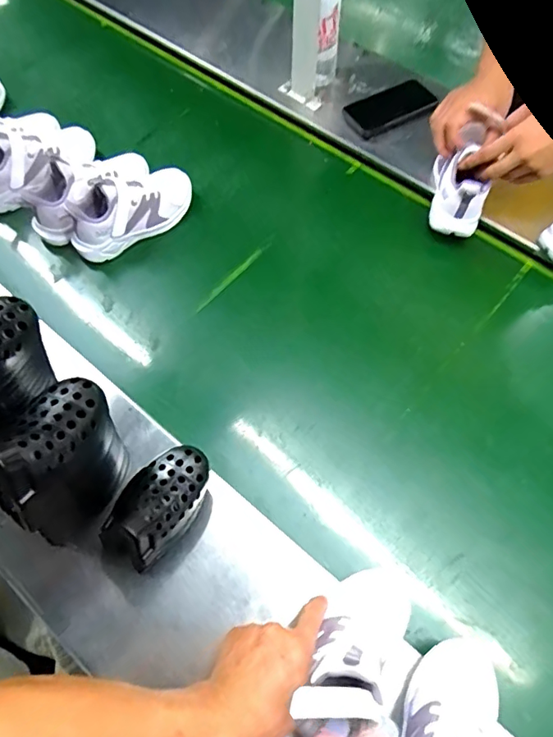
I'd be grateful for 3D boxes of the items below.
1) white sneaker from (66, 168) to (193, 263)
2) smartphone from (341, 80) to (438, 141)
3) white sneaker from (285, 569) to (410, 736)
[{"bbox_3d":[-0.227,-0.254,0.766,0.207,0.094,0.081,-34,69,-12],"label":"white sneaker"},{"bbox_3d":[0.200,-0.458,0.868,0.151,0.009,0.073,-25,82,-2],"label":"smartphone"},{"bbox_3d":[0.067,0.276,0.473,0.075,0.217,0.085,37,115,17],"label":"white sneaker"}]

